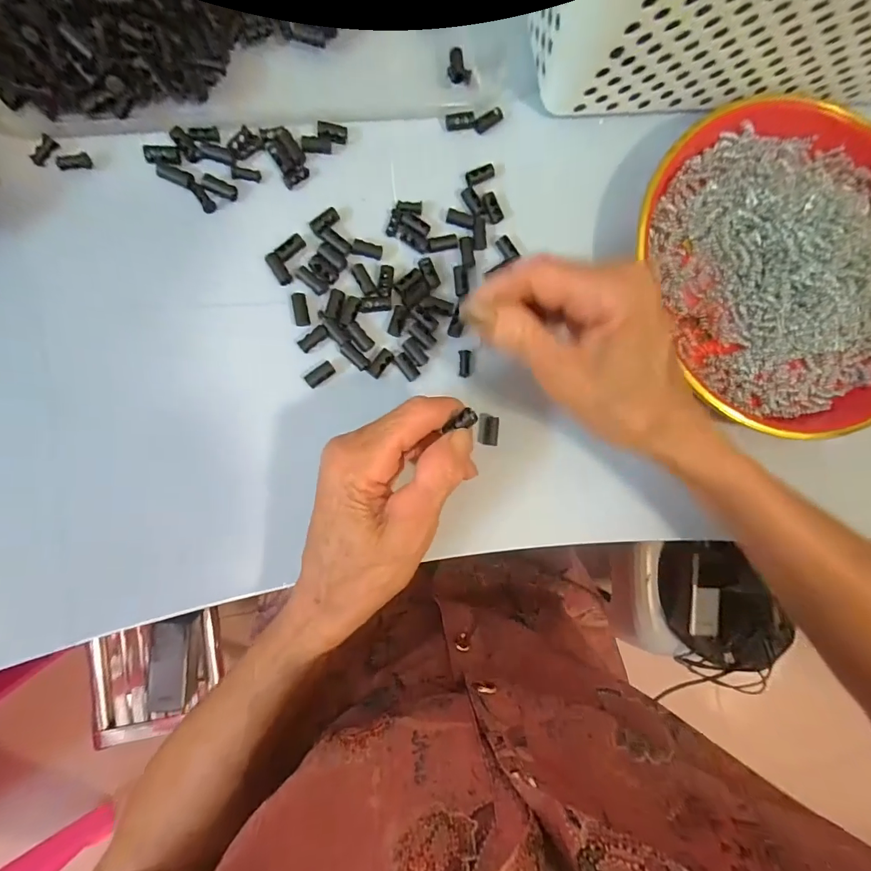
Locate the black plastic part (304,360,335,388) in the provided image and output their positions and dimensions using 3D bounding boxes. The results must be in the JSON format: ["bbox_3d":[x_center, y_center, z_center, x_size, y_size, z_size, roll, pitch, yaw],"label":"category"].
[{"bbox_3d":[-0.068,-0.036,0.261,0.018,0.006,0.008,-38,93,-9],"label":"black plastic part"}]

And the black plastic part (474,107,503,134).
[{"bbox_3d":[0.035,-0.207,0.288,0.021,0.007,0.008,-35,91,-7],"label":"black plastic part"}]

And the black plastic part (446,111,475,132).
[{"bbox_3d":[0.016,-0.204,0.285,0.018,0.007,0.008,-5,88,-9],"label":"black plastic part"}]

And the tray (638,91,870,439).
[{"bbox_3d":[0.240,-0.110,0.292,0.202,0.032,0.219,-21,91,-9],"label":"tray"}]

